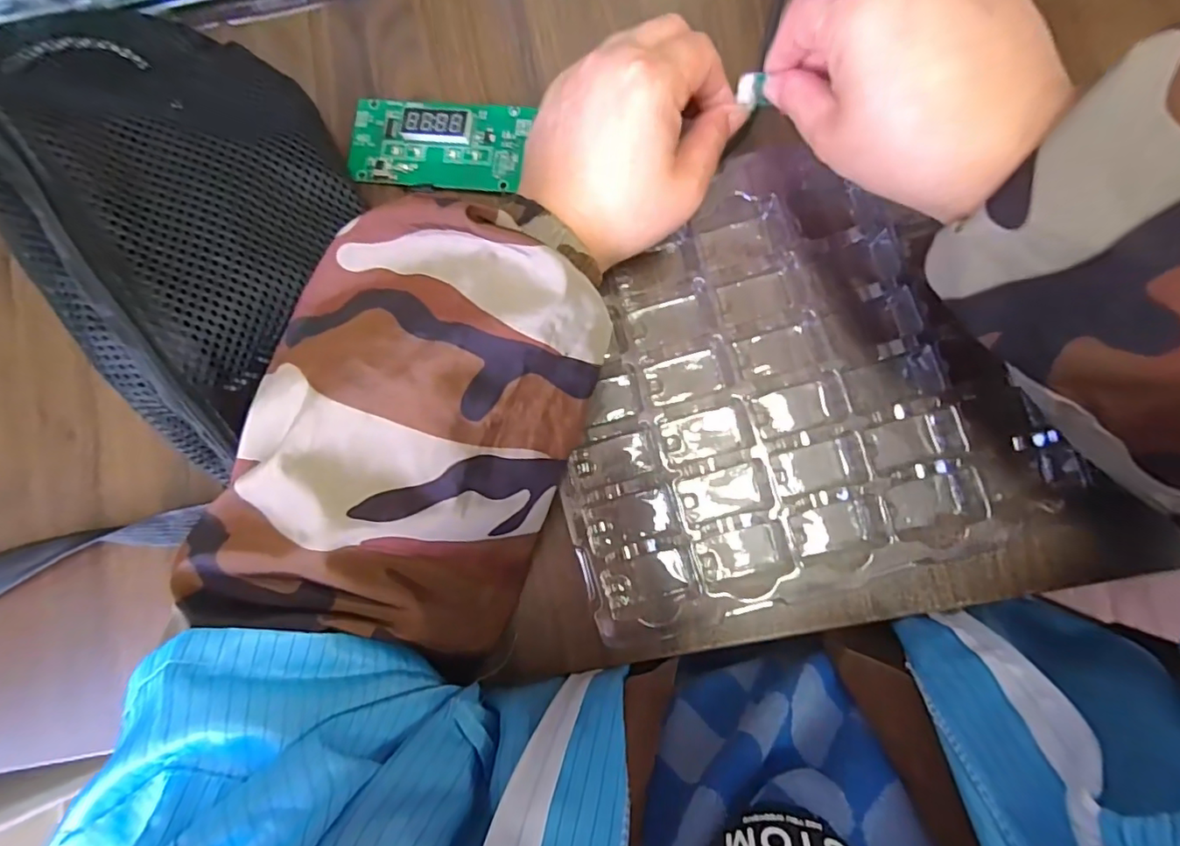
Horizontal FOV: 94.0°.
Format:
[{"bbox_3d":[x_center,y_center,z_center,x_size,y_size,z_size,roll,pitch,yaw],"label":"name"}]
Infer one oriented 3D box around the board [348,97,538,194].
[{"bbox_3d":[-0.081,-0.146,0.288,0.093,0.012,0.045,6,87,5],"label":"board"}]

